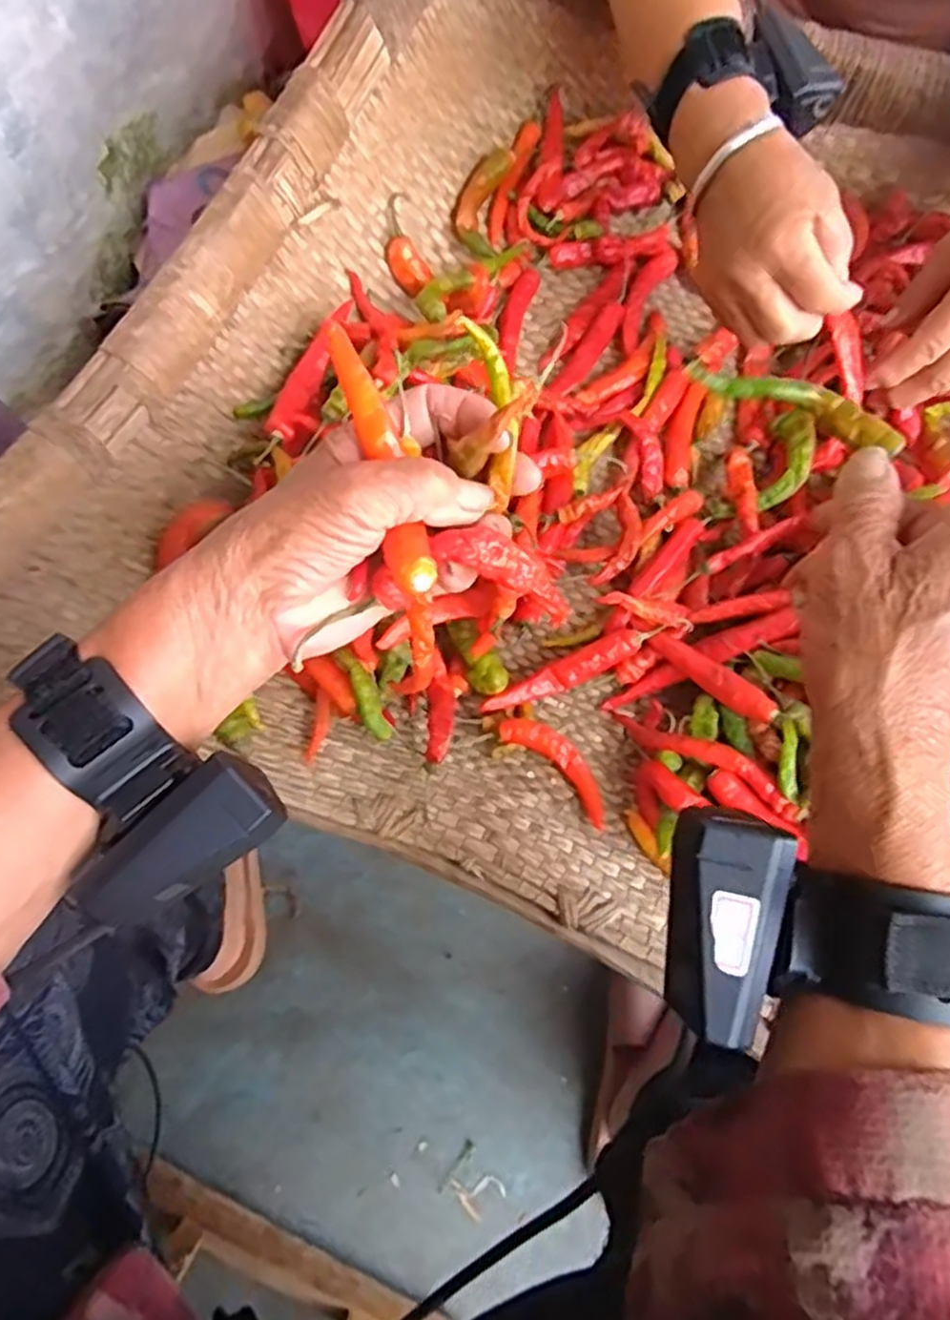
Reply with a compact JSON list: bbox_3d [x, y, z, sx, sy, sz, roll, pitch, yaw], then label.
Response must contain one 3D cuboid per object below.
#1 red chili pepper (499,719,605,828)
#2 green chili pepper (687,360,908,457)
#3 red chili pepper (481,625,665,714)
[{"bbox_3d":[0.048,0.058,0.428,0.076,0.010,0.026,40,75,12],"label":"red chili pepper"},{"bbox_3d":[0.129,-0.104,0.310,0.086,0.011,0.018,23,72,10],"label":"green chili pepper"},{"bbox_3d":[0.055,0.006,0.443,0.109,0.016,0.017,-25,73,-9],"label":"red chili pepper"}]

